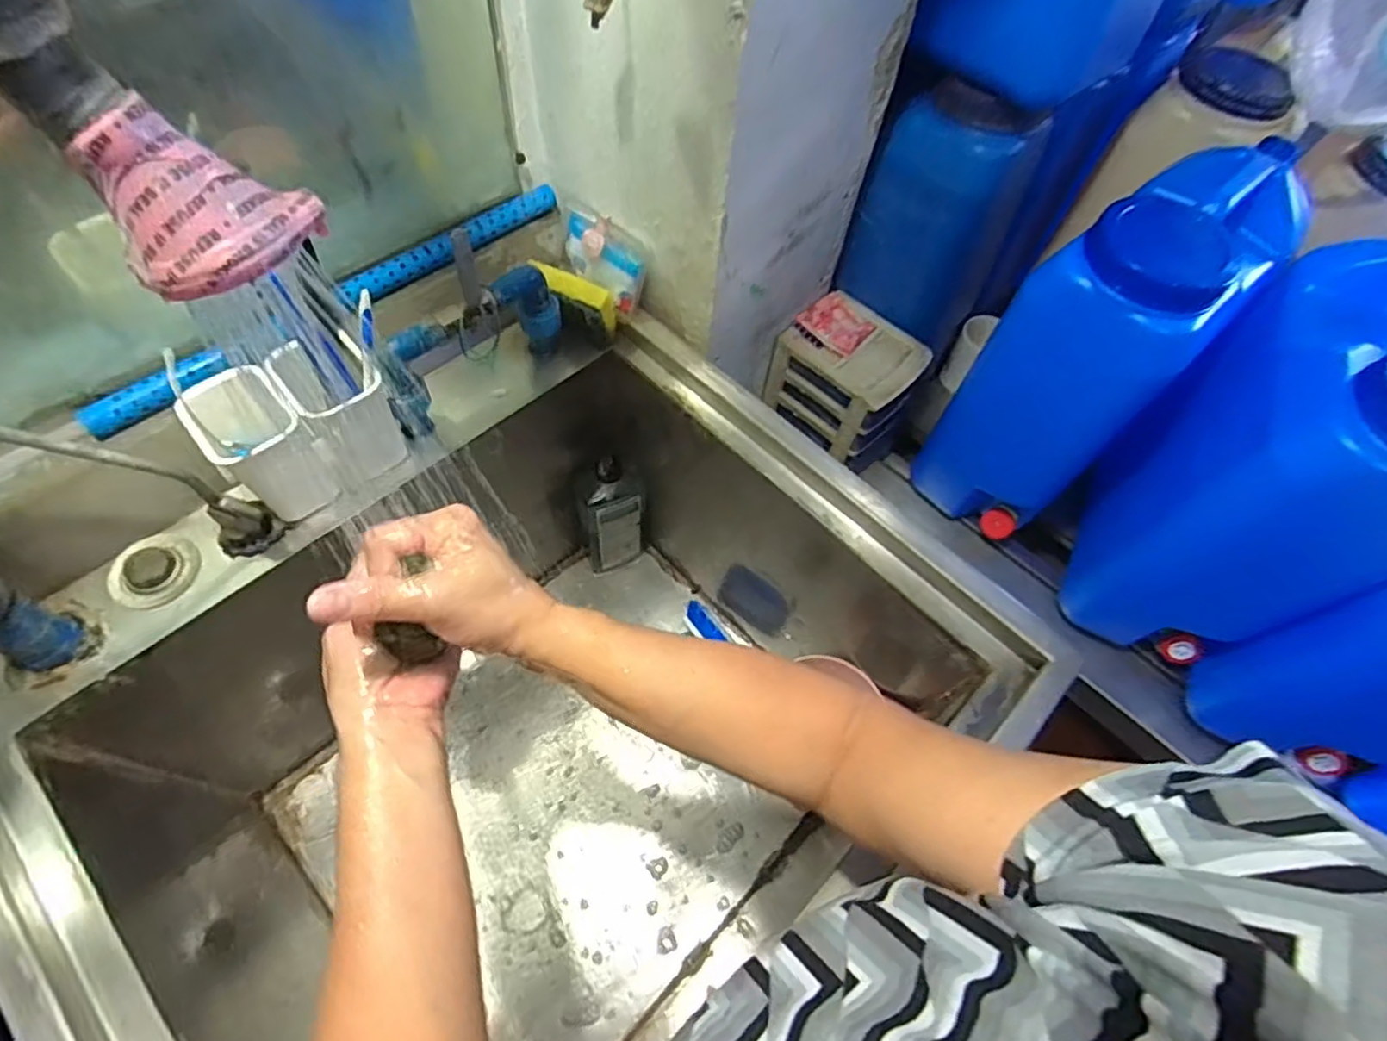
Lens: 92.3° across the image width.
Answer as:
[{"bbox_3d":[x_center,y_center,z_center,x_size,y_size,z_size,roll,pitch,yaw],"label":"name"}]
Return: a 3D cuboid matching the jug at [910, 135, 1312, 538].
[{"bbox_3d":[0.466,-0.192,0.788,0.294,0.403,0.163,-38,70,-22],"label":"jug"}]

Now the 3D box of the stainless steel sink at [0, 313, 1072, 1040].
[{"bbox_3d":[-0.161,0.181,0.752,0.778,0.451,0.713,-39,70,-23],"label":"stainless steel sink"}]

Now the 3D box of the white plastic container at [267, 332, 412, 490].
[{"bbox_3d":[-0.311,-0.096,0.601,0.074,0.113,0.085,-30,67,-19],"label":"white plastic container"}]

